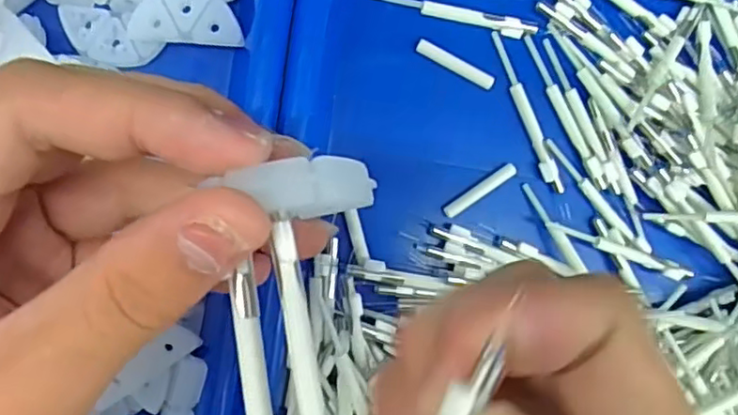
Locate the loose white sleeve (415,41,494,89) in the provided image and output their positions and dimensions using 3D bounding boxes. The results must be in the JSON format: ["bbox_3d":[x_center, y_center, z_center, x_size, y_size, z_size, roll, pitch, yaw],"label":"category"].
[{"bbox_3d":[0.035,-0.057,0.249,0.034,0.004,0.006,27,86,-9],"label":"loose white sleeve"}]

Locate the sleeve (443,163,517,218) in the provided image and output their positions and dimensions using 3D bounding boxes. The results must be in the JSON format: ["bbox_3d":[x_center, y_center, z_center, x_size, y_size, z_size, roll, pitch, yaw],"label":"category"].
[{"bbox_3d":[0.045,-0.007,0.253,0.034,0.004,0.006,-35,96,-8],"label":"sleeve"}]

